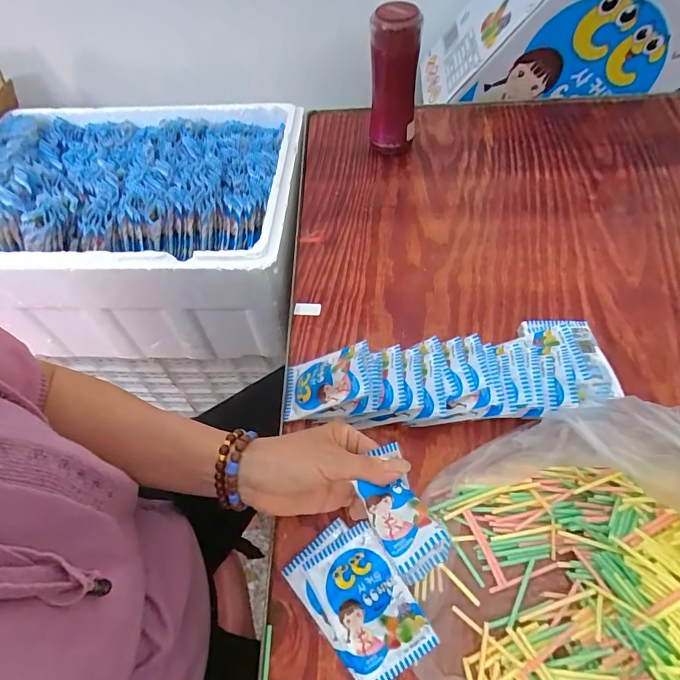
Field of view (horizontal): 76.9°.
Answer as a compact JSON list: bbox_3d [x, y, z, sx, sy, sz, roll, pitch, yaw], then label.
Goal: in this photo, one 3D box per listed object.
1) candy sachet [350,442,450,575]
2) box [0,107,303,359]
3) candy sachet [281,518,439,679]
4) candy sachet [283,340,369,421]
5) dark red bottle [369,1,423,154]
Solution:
[{"bbox_3d":[0.039,0.114,0.304,0.040,0.009,0.092,-31,32,1],"label":"candy sachet"},{"bbox_3d":[-0.337,-0.211,0.745,0.541,0.201,0.419,0,56,3],"label":"box"},{"bbox_3d":[0.016,0.214,0.354,0.078,0.014,0.116,-34,61,-18],"label":"candy sachet"},{"bbox_3d":[-0.017,0.044,0.447,0.102,0.015,0.060,-22,50,29],"label":"candy sachet"},{"bbox_3d":[0.078,-0.368,0.624,0.066,0.193,0.077,2,57,4],"label":"dark red bottle"}]

